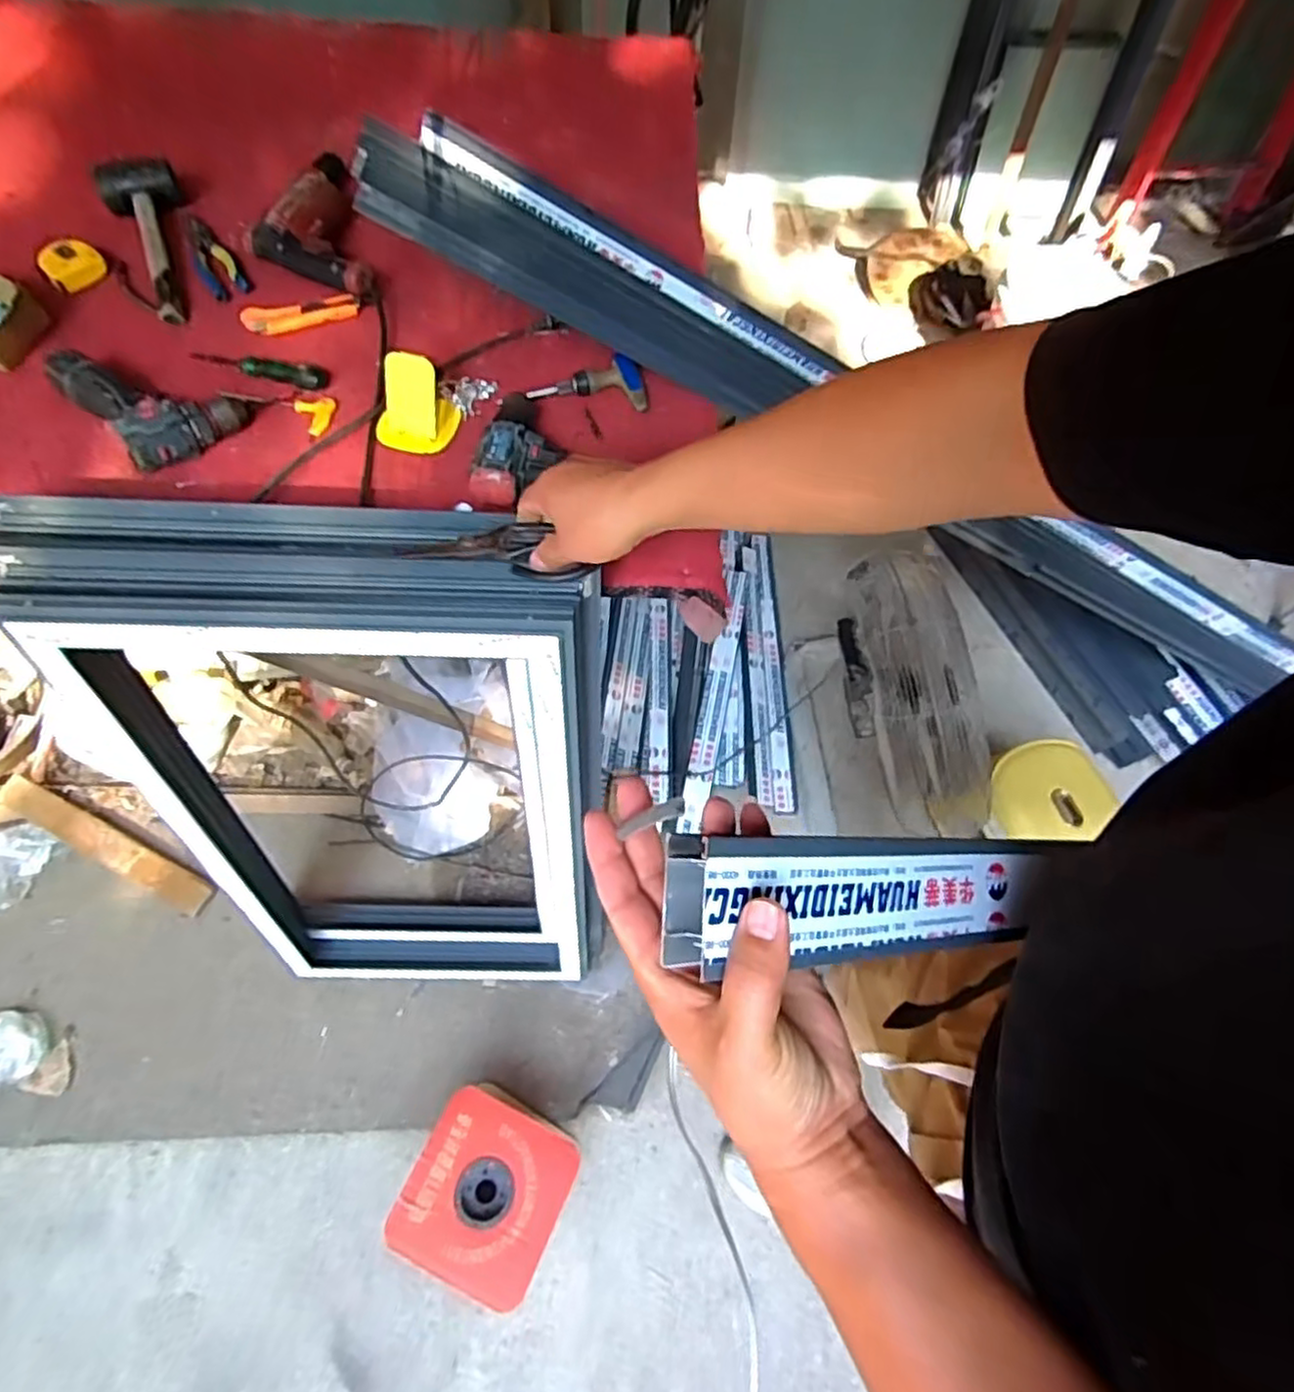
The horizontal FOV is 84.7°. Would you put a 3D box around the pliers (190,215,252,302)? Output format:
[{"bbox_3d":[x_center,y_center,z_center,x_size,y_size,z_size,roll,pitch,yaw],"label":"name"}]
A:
[{"bbox_3d":[-0.601,-0.603,0.980,0.052,0.012,0.195,-31,69,-15],"label":"pliers"}]

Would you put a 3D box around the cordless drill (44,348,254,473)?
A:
[{"bbox_3d":[-0.589,-0.351,0.824,0.218,0.050,0.136,34,68,15],"label":"cordless drill"}]

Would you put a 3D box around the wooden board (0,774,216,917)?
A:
[{"bbox_3d":[-1.098,0.291,1.425,0.525,0.032,0.069,24,66,10],"label":"wooden board"}]

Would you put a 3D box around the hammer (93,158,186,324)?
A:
[{"bbox_3d":[-0.666,-0.626,0.968,0.104,0.049,0.308,-25,67,-12],"label":"hammer"}]

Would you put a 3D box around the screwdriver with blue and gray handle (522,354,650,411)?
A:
[{"bbox_3d":[-0.075,-0.384,0.876,0.144,0.028,0.069,-7,64,-4],"label":"screwdriver with blue and gray handle"}]

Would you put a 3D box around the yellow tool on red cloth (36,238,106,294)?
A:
[{"bbox_3d":[-0.772,-0.582,0.951,0.070,0.028,0.062,-39,71,-18],"label":"yellow tool on red cloth"}]

